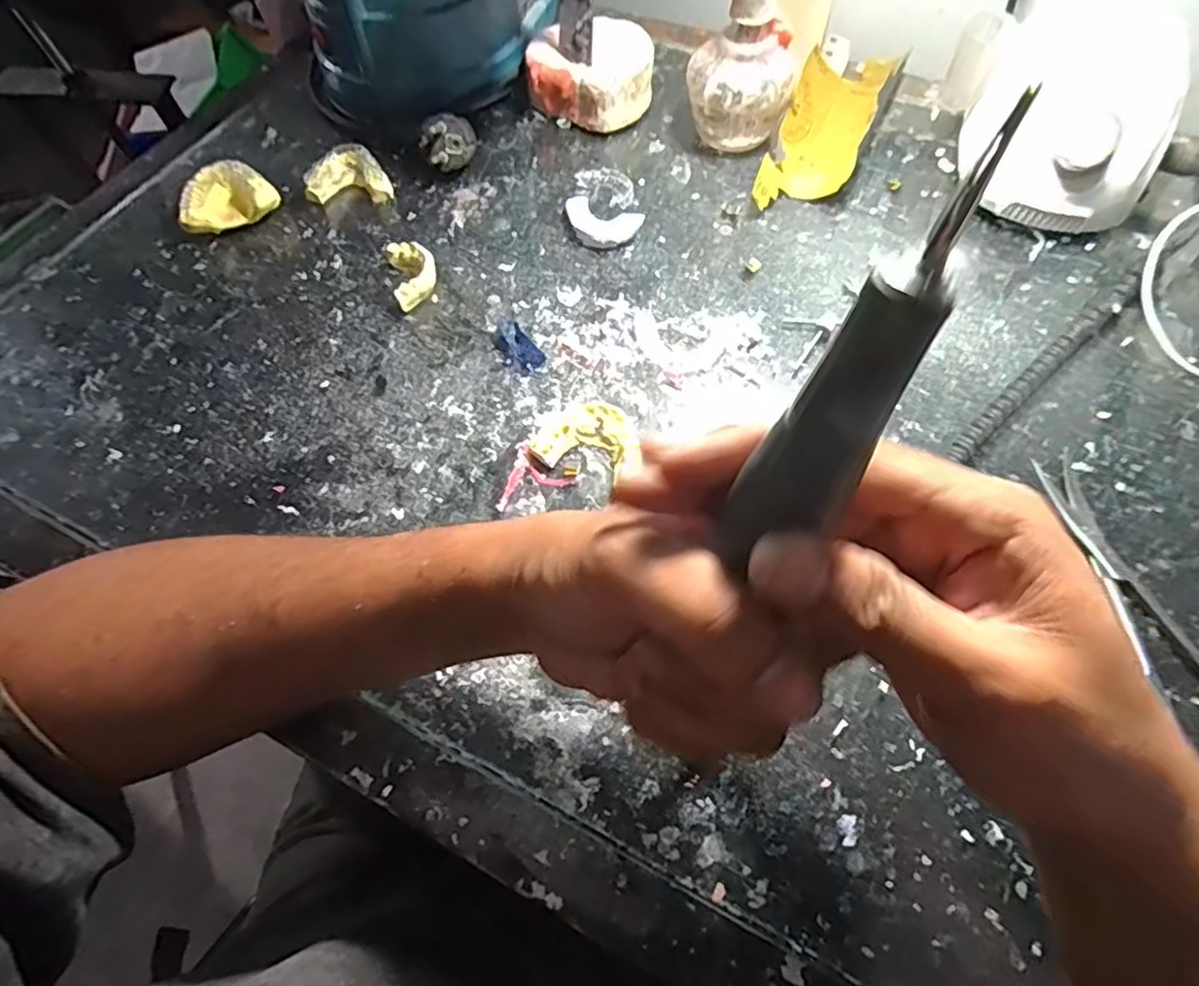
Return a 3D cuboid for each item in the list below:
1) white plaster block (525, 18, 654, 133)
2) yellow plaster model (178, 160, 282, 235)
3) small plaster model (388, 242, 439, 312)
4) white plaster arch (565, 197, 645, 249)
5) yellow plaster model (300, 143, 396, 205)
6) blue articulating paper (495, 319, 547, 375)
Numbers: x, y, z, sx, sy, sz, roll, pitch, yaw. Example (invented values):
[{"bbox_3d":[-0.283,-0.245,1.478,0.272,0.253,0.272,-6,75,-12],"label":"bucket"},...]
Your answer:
[{"bbox_3d":[-0.010,-0.316,0.483,0.096,0.055,0.050,13,64,10],"label":"white plaster block"},{"bbox_3d":[-0.265,-0.211,0.452,0.063,0.028,0.050,-25,64,-10],"label":"yellow plaster model"},{"bbox_3d":[-0.122,-0.144,0.417,0.029,0.018,0.050,-16,63,-5],"label":"small plaster model"},{"bbox_3d":[-0.003,-0.185,0.435,0.056,0.007,0.038,28,67,16],"label":"white plaster arch"},{"bbox_3d":[-0.180,-0.233,0.464,0.059,0.020,0.043,2,62,4],"label":"yellow plaster model"},{"bbox_3d":[-0.051,-0.091,0.391,0.019,0.004,0.043,-34,66,-14],"label":"blue articulating paper"}]

